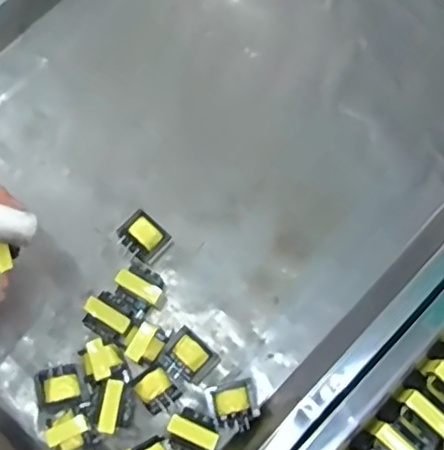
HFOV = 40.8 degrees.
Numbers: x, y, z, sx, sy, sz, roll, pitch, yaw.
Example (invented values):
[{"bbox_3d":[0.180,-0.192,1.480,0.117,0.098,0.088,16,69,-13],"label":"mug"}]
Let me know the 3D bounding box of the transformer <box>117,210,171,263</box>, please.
[{"bbox_3d":[-0.041,0.006,0.314,0.023,0.019,0.020,42,81,10],"label":"transformer"}]

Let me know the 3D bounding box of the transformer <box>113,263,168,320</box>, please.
[{"bbox_3d":[-0.041,0.034,0.307,0.025,0.019,0.021,40,80,9],"label":"transformer"}]

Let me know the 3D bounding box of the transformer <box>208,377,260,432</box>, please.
[{"bbox_3d":[0.007,0.089,0.294,0.022,0.021,0.023,-13,77,-2],"label":"transformer"}]

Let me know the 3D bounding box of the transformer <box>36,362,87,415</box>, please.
[{"bbox_3d":[-0.078,0.079,0.292,0.022,0.017,0.020,-17,77,-3],"label":"transformer"}]

